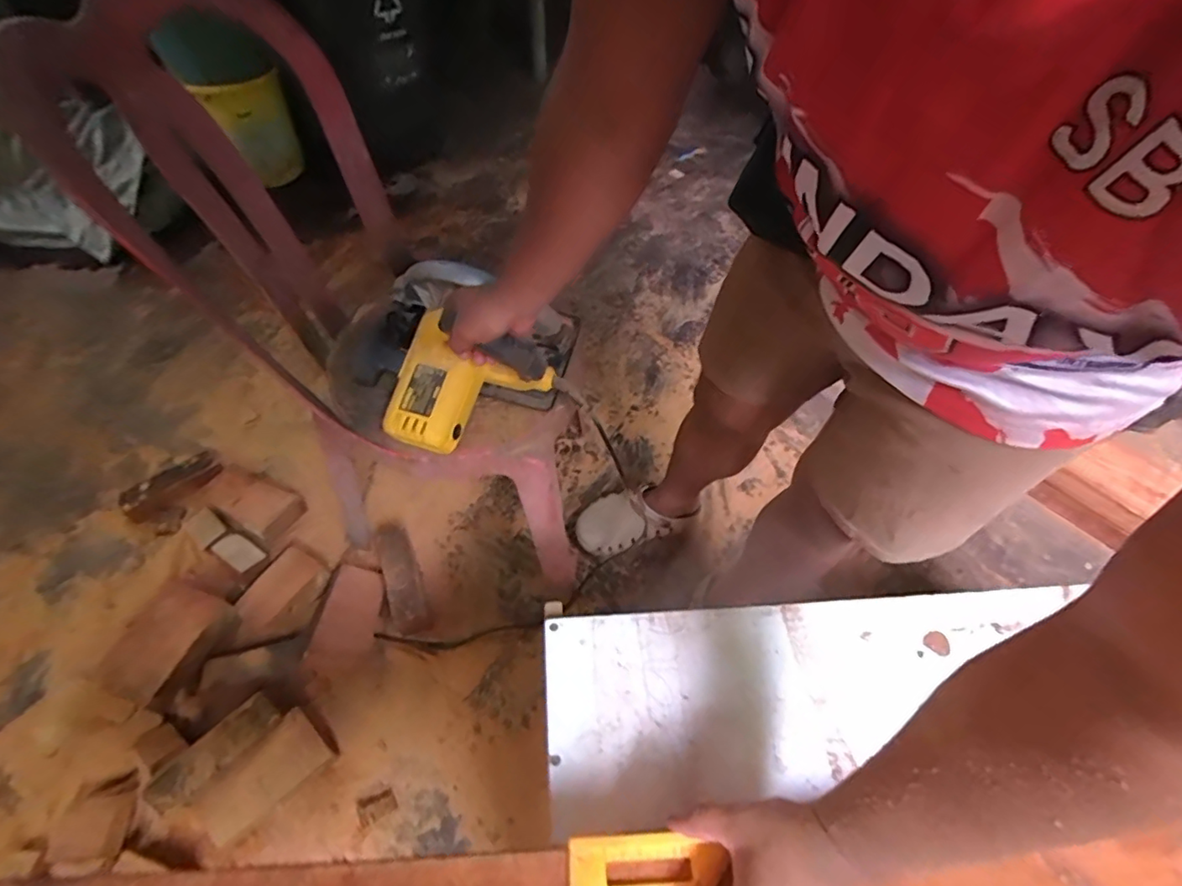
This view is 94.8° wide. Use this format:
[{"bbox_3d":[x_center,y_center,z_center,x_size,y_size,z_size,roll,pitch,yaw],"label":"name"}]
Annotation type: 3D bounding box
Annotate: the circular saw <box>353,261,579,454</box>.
[{"bbox_3d":[-0.172,-0.123,0.729,0.266,0.173,0.222,8,54,4],"label":"circular saw"}]

